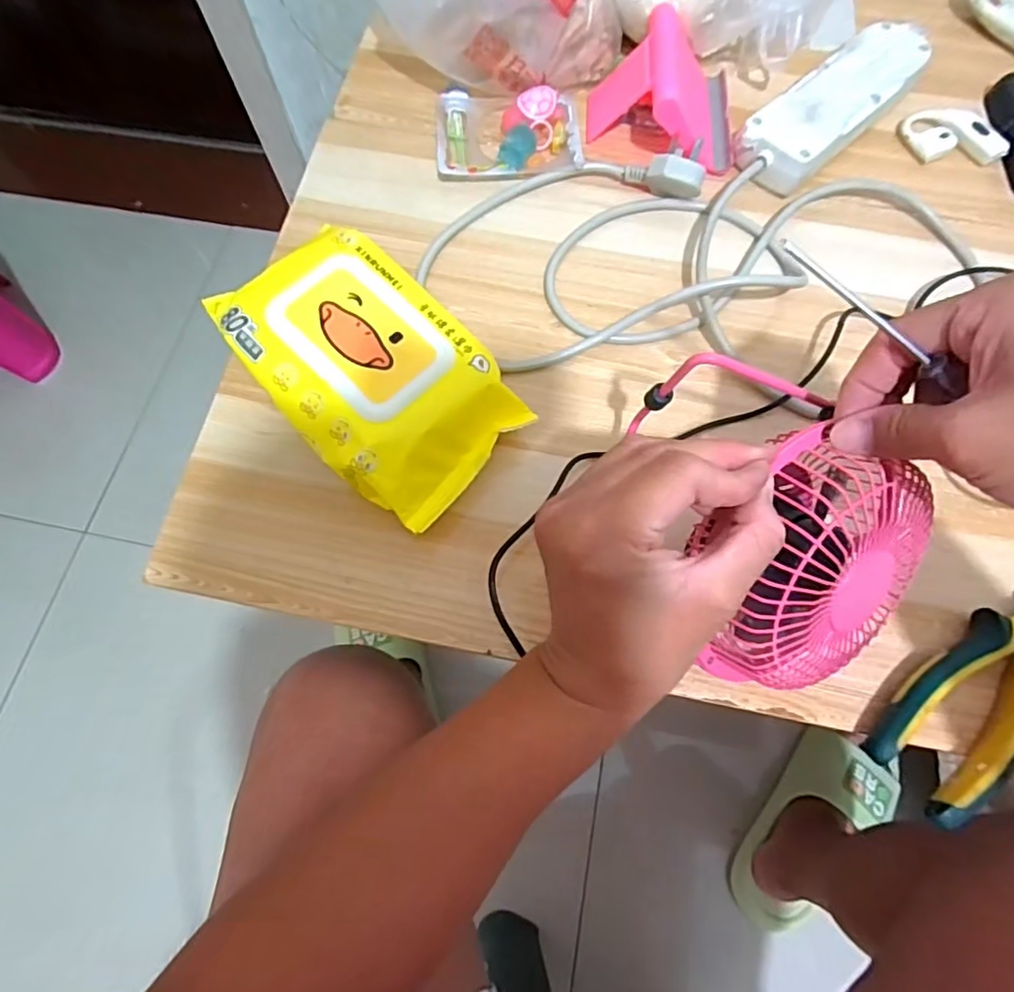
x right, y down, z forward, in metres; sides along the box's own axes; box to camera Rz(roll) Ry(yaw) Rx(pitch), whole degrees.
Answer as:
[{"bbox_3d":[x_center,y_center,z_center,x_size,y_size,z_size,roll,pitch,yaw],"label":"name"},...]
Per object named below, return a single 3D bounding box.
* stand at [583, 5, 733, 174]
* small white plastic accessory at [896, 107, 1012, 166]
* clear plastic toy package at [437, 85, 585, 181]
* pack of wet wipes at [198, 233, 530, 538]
[{"bbox_3d":[0.110,-0.285,0.407,0.100,0.050,0.104,5,69,4],"label":"stand"},{"bbox_3d":[0.323,-0.262,0.421,0.065,0.010,0.041,-2,69,1],"label":"small white plastic accessory"},{"bbox_3d":[0.001,-0.263,0.410,0.099,0.016,0.084,-2,69,1],"label":"clear plastic toy package"},{"bbox_3d":[-0.075,-0.070,0.332,0.169,0.065,0.107,41,75,15],"label":"pack of wet wipes"}]

